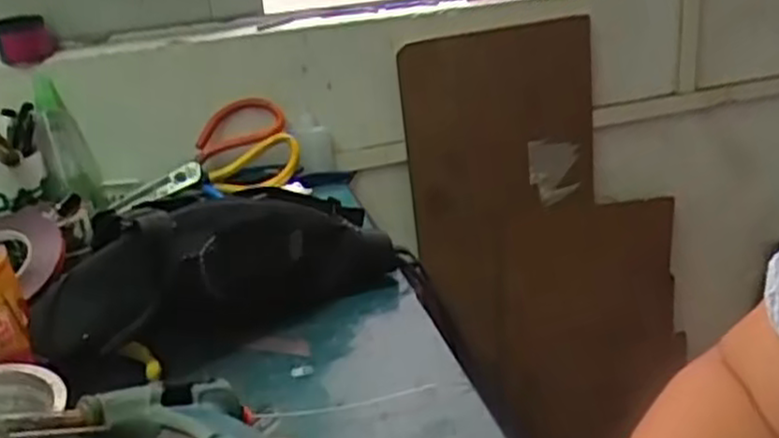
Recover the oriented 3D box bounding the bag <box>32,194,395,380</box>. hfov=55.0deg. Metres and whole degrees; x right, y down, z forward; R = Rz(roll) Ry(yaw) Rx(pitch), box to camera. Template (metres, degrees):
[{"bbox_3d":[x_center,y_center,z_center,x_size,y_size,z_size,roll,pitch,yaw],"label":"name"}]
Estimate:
[{"bbox_3d":[-0.125,0.041,0.588,0.281,0.106,0.056,-10,17,-25],"label":"bag"}]

